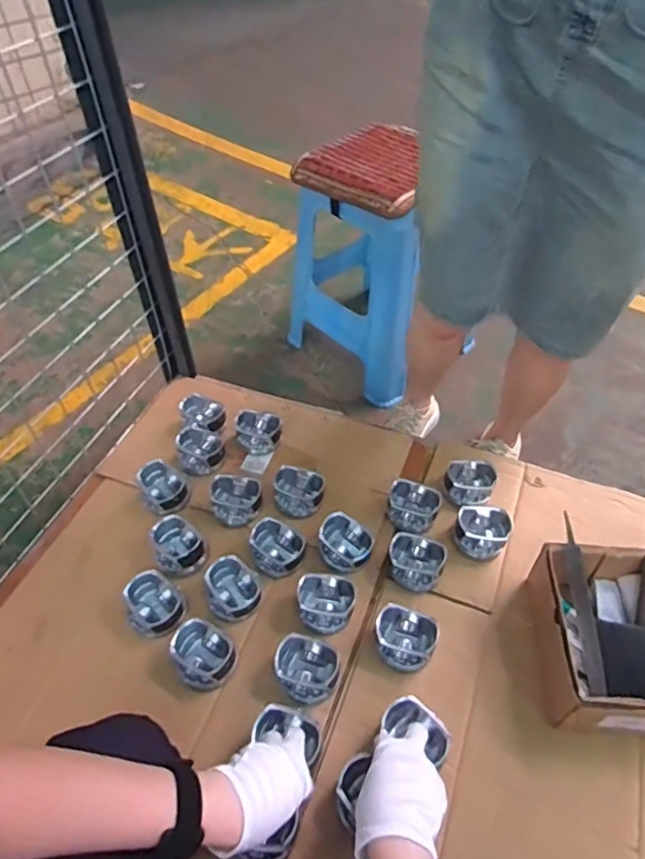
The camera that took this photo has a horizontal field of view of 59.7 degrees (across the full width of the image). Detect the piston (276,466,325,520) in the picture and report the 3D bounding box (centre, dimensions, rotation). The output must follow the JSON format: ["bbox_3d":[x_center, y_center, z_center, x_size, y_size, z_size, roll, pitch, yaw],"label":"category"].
[{"bbox_3d":[-0.036,0.097,0.872,0.074,0.056,0.059,9,48,9],"label":"piston"}]

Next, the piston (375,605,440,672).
[{"bbox_3d":[0.105,0.267,0.717,0.076,0.046,0.065,24,52,22],"label":"piston"}]

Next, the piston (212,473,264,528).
[{"bbox_3d":[-0.130,0.108,0.861,0.076,0.052,0.062,-8,48,-6],"label":"piston"}]

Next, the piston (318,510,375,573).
[{"bbox_3d":[0.033,0.164,0.805,0.076,0.055,0.058,20,51,18],"label":"piston"}]

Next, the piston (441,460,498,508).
[{"bbox_3d":[0.229,0.085,0.879,0.075,0.049,0.075,20,51,18],"label":"piston"}]

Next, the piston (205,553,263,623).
[{"bbox_3d":[-0.121,0.218,0.760,0.065,0.057,0.071,0,47,0],"label":"piston"}]

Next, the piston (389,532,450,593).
[{"bbox_3d":[0.132,0.186,0.792,0.077,0.045,0.065,10,48,10],"label":"piston"}]

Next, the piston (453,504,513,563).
[{"bbox_3d":[0.234,0.149,0.828,0.072,0.047,0.071,0,47,0],"label":"piston"}]

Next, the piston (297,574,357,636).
[{"bbox_3d":[0.006,0.231,0.747,0.074,0.046,0.065,5,47,6],"label":"piston"}]

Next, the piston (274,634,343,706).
[{"bbox_3d":[-0.019,0.293,0.687,0.075,0.046,0.067,33,55,27],"label":"piston"}]

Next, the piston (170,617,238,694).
[{"bbox_3d":[-0.148,0.282,0.699,0.078,0.046,0.066,27,53,24],"label":"piston"}]

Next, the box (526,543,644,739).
[{"bbox_3d":[0.351,0.257,0.692,0.151,0.098,0.198,4,47,4],"label":"box"}]

